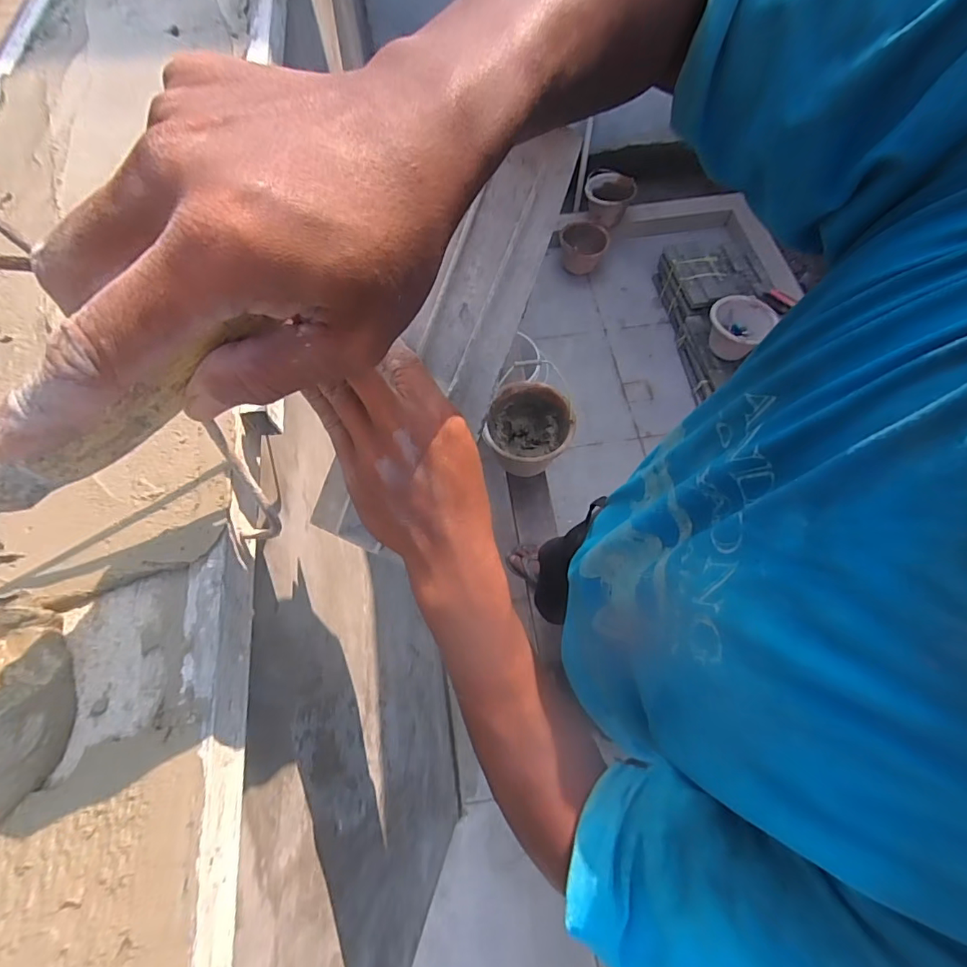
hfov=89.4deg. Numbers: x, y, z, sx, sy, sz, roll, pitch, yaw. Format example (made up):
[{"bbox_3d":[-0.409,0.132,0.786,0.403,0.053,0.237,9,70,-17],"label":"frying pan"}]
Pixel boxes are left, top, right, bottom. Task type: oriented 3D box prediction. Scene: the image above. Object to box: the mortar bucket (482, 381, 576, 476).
[{"bbox_3d":[0.132,-0.147,1.479,0.251,0.192,0.259,0,64,1],"label":"mortar bucket"}]

